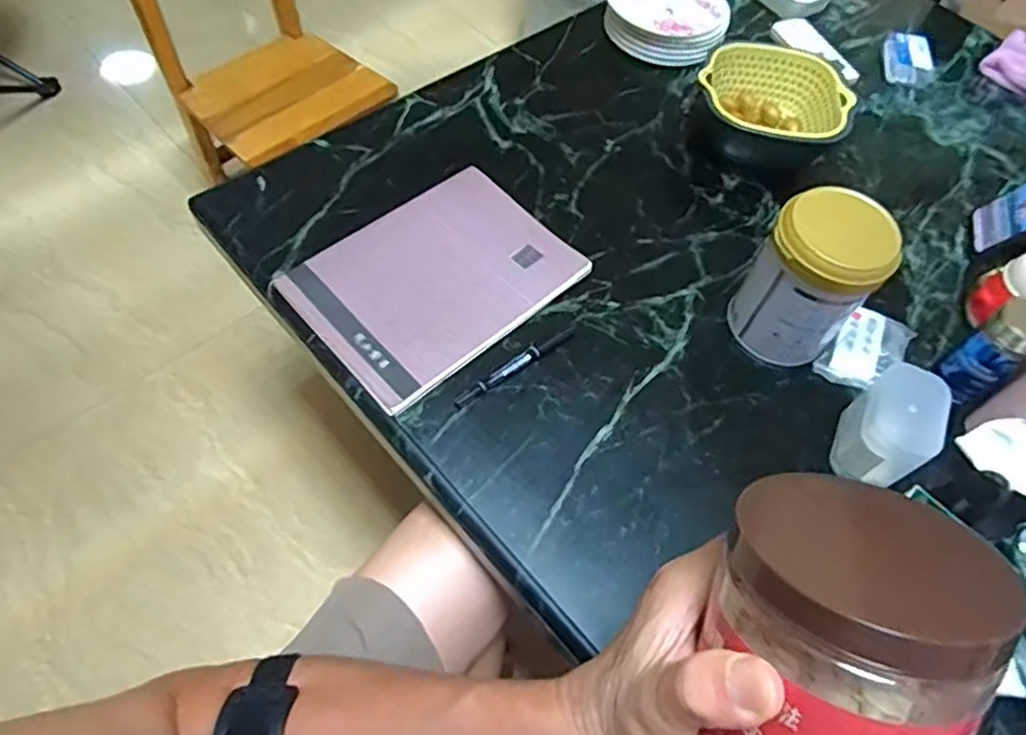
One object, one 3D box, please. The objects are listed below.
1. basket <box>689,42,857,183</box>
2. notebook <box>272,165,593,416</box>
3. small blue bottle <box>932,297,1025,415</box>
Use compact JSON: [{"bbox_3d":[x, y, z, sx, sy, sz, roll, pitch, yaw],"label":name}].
[{"bbox_3d":[0.295,-0.299,0.789,0.159,0.076,0.139,12,60,2],"label":"basket"},{"bbox_3d":[-0.076,-0.089,0.671,0.247,0.014,0.187,-38,69,-22],"label":"notebook"},{"bbox_3d":[0.428,-0.011,0.607,0.042,0.105,0.047,-39,70,-23],"label":"small blue bottle"}]

